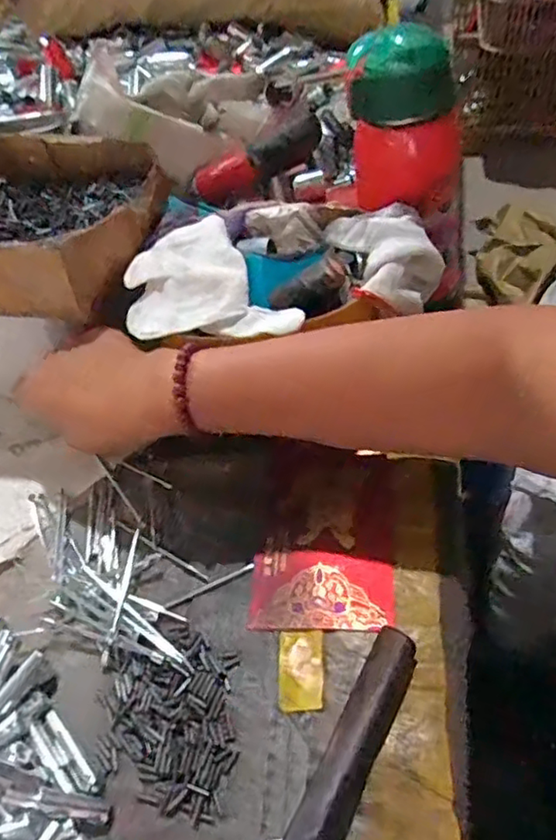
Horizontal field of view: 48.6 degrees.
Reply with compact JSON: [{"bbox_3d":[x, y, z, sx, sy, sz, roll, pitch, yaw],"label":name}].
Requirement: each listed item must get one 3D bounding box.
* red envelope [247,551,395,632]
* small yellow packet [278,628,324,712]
[{"bbox_3d":[0.026,0.104,0.378,0.087,0.005,0.049,-2,54,13],"label":"red envelope"},{"bbox_3d":[0.013,0.140,0.348,0.025,0.004,0.044,-1,48,6],"label":"small yellow packet"}]

